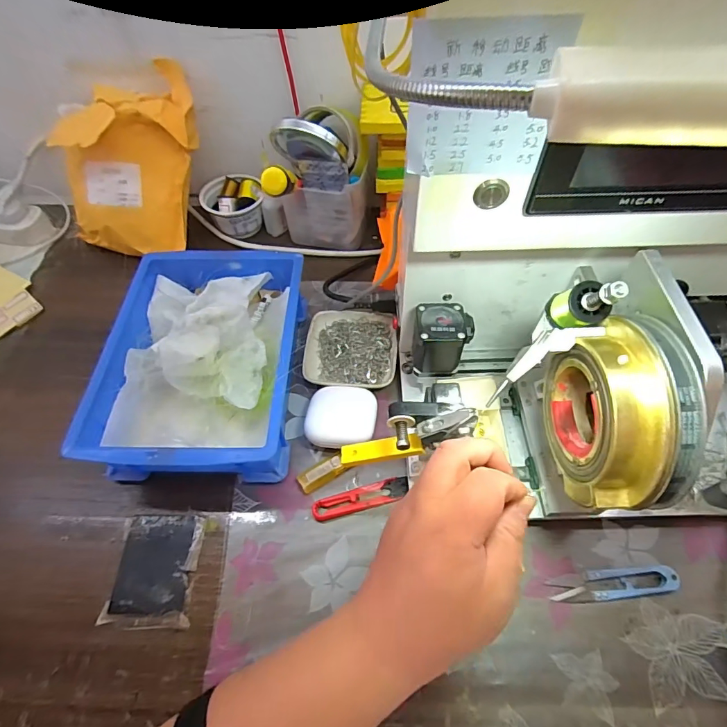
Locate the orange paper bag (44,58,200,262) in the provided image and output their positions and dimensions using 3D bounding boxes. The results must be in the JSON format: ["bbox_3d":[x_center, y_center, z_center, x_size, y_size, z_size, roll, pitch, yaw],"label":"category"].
[{"bbox_3d":[-0.283,-0.238,0.517,0.156,0.217,0.061,9,19,-4],"label":"orange paper bag"}]

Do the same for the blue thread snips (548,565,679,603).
[{"bbox_3d":[0.203,0.180,0.355,0.100,0.010,0.022,-3,57,-1],"label":"blue thread snips"}]

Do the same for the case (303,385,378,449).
[{"bbox_3d":[-0.021,0.054,0.428,0.066,0.021,0.063,3,57,3],"label":"case"}]

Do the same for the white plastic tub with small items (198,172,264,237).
[{"bbox_3d":[-0.173,-0.211,0.585,0.076,0.052,0.066,-18,58,-9],"label":"white plastic tub with small items"}]

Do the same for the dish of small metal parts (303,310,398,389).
[{"bbox_3d":[-0.013,-0.015,0.475,0.096,0.017,0.096,1,57,2],"label":"dish of small metal parts"}]

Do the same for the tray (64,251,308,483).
[{"bbox_3d":[-0.156,-0.006,0.445,0.177,0.071,0.246,0,57,2],"label":"tray"}]

